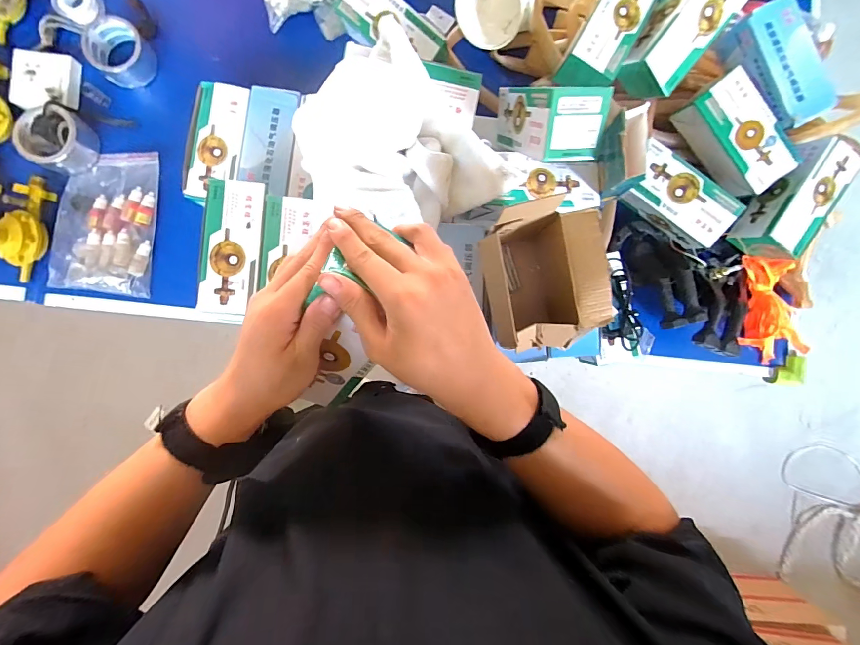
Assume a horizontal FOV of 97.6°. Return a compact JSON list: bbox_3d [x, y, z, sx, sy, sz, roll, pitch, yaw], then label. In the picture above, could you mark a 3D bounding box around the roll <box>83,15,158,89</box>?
[{"bbox_3d":[-0.512,-0.445,0.622,0.091,0.041,0.086,0,89,-5],"label":"roll"}]

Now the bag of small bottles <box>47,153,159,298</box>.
[{"bbox_3d":[-0.531,-0.164,0.623,0.144,0.031,0.228,7,88,-5],"label":"bag of small bottles"}]

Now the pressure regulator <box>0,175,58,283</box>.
[{"bbox_3d":[-0.638,-0.150,0.584,0.062,0.046,0.160,8,88,-5],"label":"pressure regulator"}]

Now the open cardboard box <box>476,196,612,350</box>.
[{"bbox_3d":[0.133,-0.052,0.475,0.127,0.115,0.162,-10,90,-5],"label":"open cardboard box"}]

